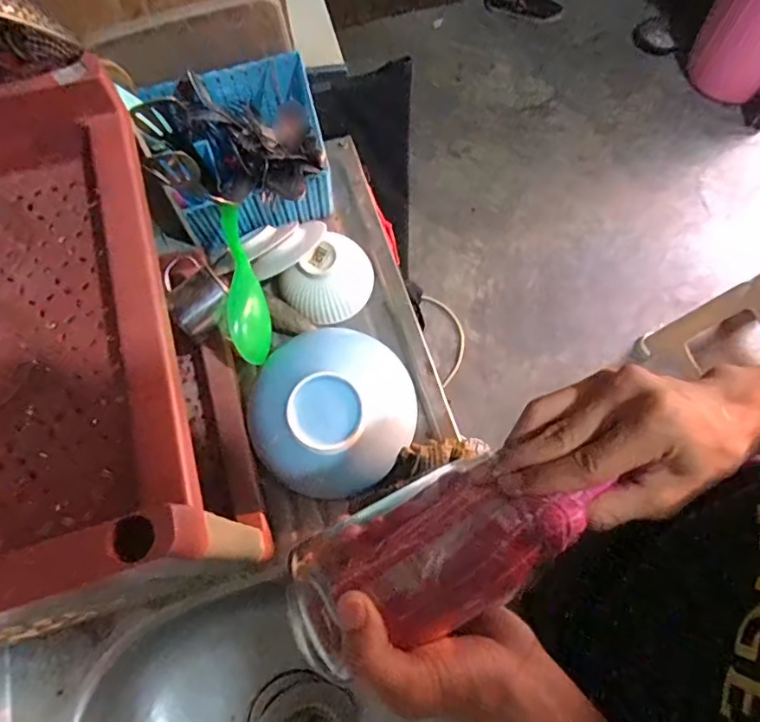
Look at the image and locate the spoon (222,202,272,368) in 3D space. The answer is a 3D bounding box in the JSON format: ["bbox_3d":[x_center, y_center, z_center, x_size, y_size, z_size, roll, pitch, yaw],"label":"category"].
[{"bbox_3d":[-0.144,-0.077,0.535,0.028,0.051,0.164,-17,82,40],"label":"spoon"}]

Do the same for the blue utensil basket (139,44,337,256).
[{"bbox_3d":[-0.141,-0.219,0.553,0.157,0.146,0.127,-15,71,-6],"label":"blue utensil basket"}]

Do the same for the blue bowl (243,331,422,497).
[{"bbox_3d":[-0.046,0.044,0.513,0.153,0.086,0.161,0,70,0],"label":"blue bowl"}]

